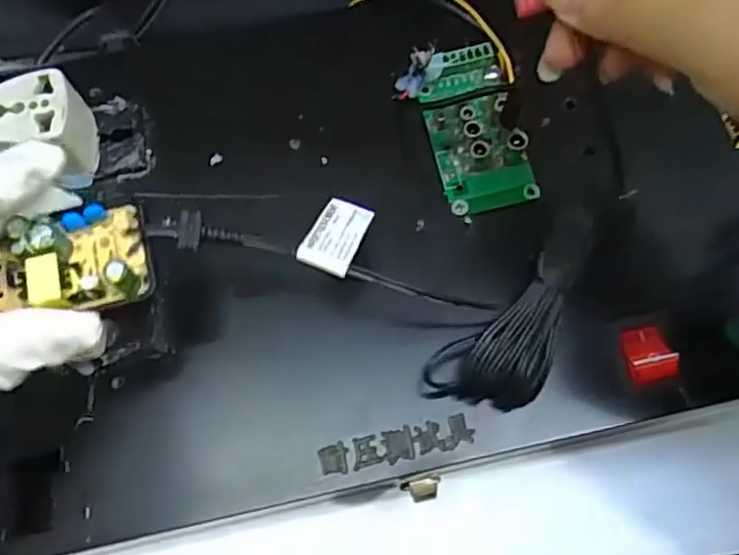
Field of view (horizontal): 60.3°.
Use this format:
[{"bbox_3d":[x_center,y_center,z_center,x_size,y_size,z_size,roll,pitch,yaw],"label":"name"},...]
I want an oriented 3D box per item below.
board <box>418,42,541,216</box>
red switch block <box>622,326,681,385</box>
[{"bbox_3d":[0.048,-0.068,0.286,0.040,0.017,0.074,-13,69,-4],"label":"board"},{"bbox_3d":[0.111,0.030,0.253,0.017,0.013,0.022,-16,70,-5],"label":"red switch block"}]

